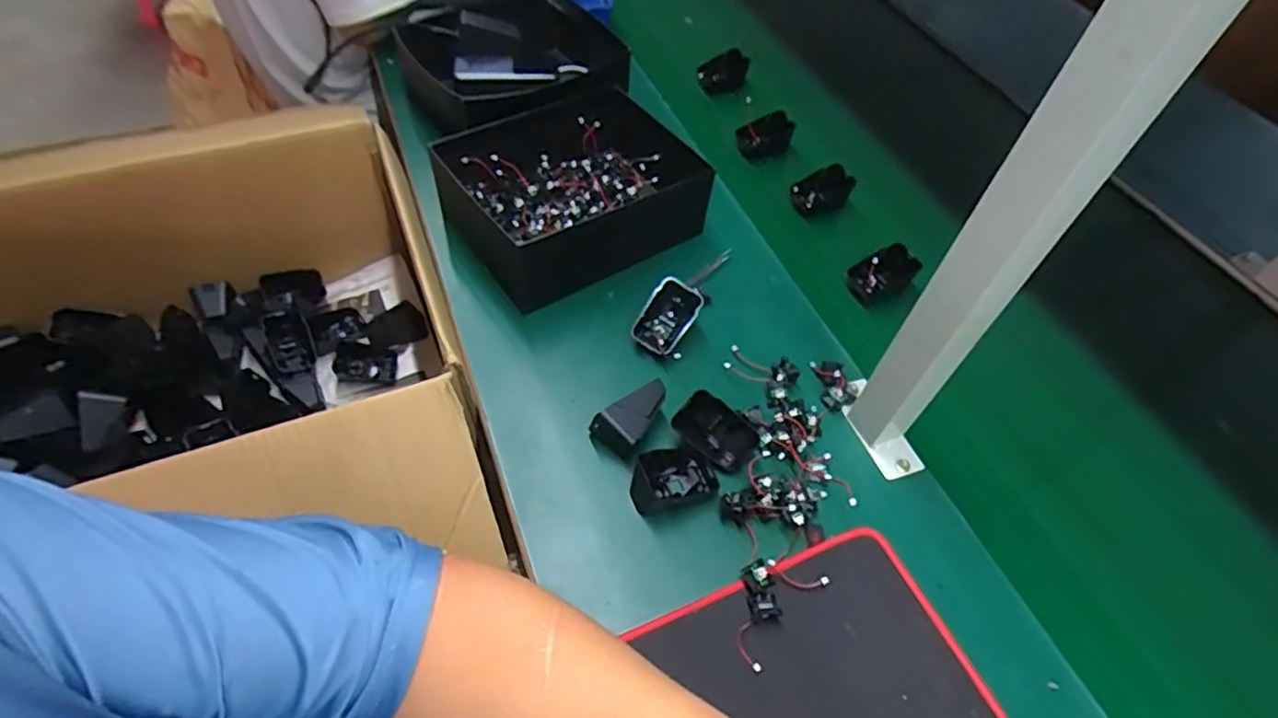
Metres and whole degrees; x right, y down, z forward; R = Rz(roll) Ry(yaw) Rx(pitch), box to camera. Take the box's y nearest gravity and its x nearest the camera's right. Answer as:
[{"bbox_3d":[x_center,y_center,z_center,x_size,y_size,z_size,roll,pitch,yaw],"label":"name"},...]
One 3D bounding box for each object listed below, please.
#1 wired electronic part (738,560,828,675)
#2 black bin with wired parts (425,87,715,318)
[{"bbox_3d":[0.098,0.184,0.494,0.050,0.009,0.089,38,61,23],"label":"wired electronic part"},{"bbox_3d":[-0.066,-0.185,0.721,0.261,0.098,0.188,-27,59,-20],"label":"black bin with wired parts"}]

